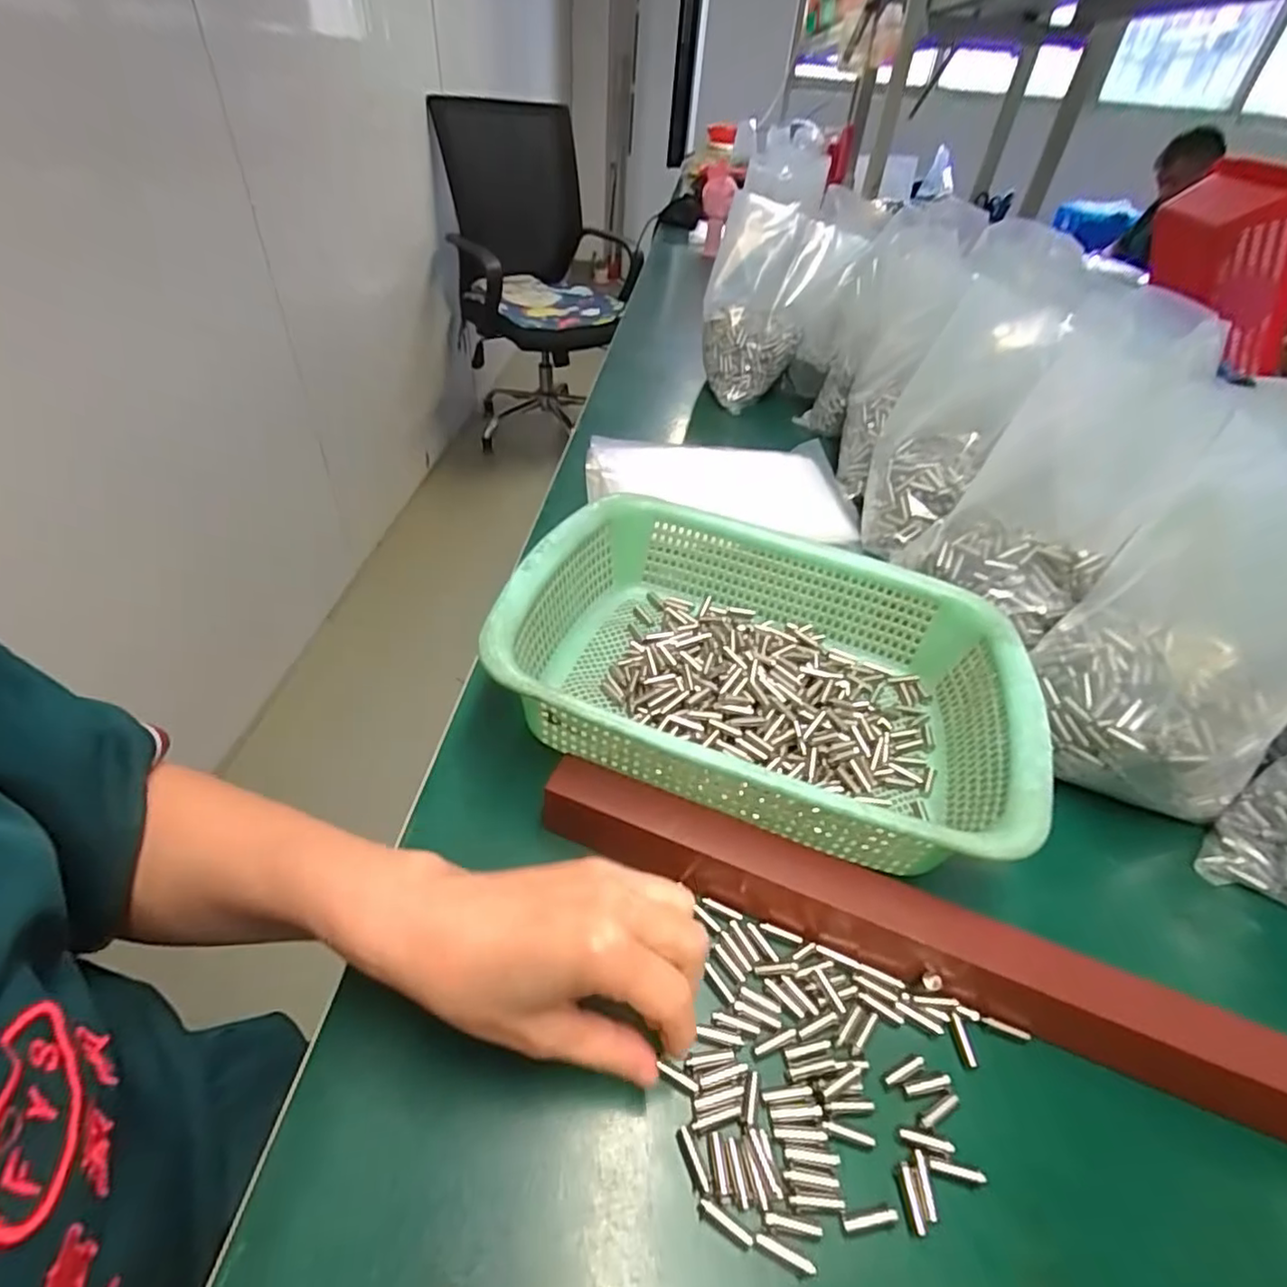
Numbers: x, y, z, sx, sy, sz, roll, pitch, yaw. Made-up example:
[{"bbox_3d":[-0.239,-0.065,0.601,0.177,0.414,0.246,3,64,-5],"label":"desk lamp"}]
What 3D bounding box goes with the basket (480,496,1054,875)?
[{"bbox_3d":[0.070,0.014,0.387,0.286,0.078,0.214,18,44,11],"label":"basket"}]

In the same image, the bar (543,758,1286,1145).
[{"bbox_3d":[0.133,0.138,0.294,0.381,0.040,0.033,19,44,12],"label":"bar"}]

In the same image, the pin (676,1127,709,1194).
[{"bbox_3d":[0.019,0.196,0.241,0.005,0.004,0.021,-11,46,-19],"label":"pin"}]

